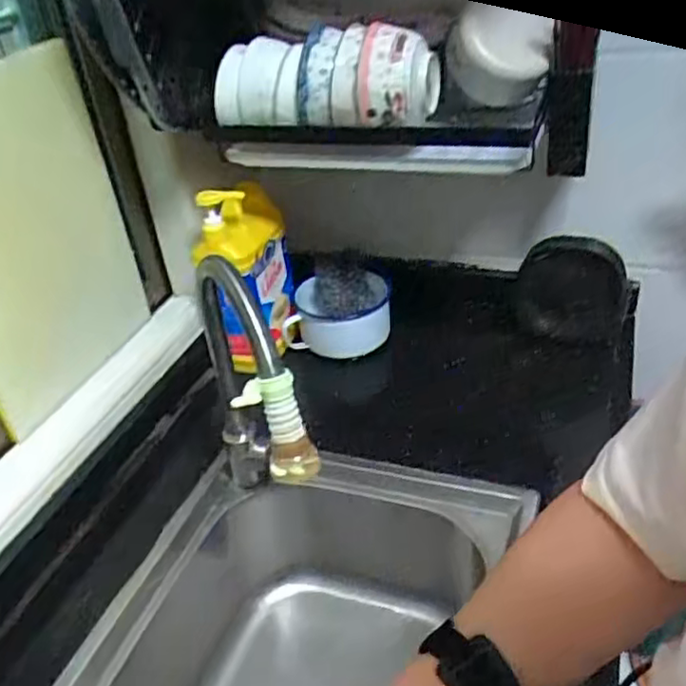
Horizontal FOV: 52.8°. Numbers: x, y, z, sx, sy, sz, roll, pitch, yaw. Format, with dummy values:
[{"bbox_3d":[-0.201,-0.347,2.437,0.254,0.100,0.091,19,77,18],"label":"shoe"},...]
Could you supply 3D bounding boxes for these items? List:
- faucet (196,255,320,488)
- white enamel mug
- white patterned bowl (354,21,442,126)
[{"bbox_3d":[-0.089,0.079,0.719,0.057,0.343,0.218,-17,36,-15],"label":"faucet"},{"bbox_3d":[-0.008,-0.050,1.122,0.164,0.098,0.119,-4,34,4],"label":"white enamel mug"},{"bbox_3d":[0.060,-0.301,0.770,0.095,0.098,0.082,-1,35,8],"label":"white patterned bowl"}]

